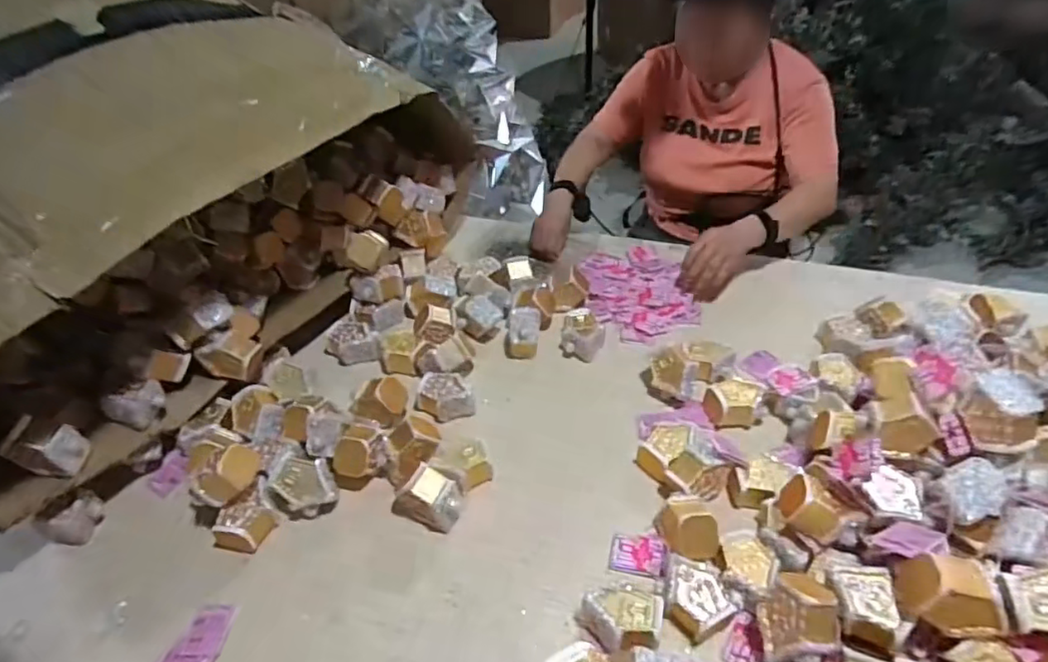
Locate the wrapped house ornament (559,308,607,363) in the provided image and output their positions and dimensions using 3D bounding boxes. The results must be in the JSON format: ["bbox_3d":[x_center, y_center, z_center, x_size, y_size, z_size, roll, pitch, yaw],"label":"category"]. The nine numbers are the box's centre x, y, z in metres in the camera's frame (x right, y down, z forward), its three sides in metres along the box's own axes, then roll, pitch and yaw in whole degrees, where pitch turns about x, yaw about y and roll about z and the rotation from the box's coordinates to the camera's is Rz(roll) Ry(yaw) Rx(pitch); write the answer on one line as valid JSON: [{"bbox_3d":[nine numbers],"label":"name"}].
[{"bbox_3d":[0.095,0.004,0.997,0.071,0.045,0.080,7,44,11],"label":"wrapped house ornament"}]

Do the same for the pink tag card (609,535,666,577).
[{"bbox_3d":[0.138,0.272,0.734,0.066,0.009,0.048,3,42,17],"label":"pink tag card"}]

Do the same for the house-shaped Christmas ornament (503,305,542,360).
[{"bbox_3d":[-0.004,-0.001,0.991,0.064,0.082,0.063,2,43,6],"label":"house-shaped Christmas ornament"}]

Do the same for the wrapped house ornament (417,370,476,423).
[{"bbox_3d":[-0.120,0.095,0.910,0.084,0.038,0.070,-10,43,-7],"label":"wrapped house ornament"}]

